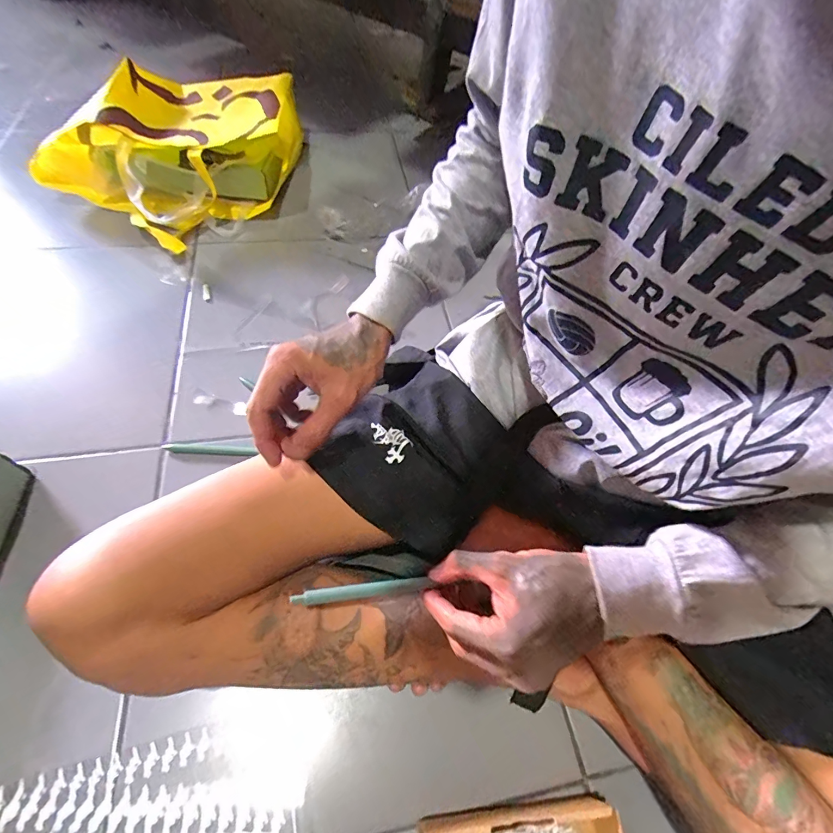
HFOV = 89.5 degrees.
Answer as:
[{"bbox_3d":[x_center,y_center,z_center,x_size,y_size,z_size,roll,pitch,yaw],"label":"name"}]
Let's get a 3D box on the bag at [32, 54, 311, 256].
[{"bbox_3d":[-0.428,-0.489,0.770,0.357,0.162,0.404,33,60,14],"label":"bag"}]

